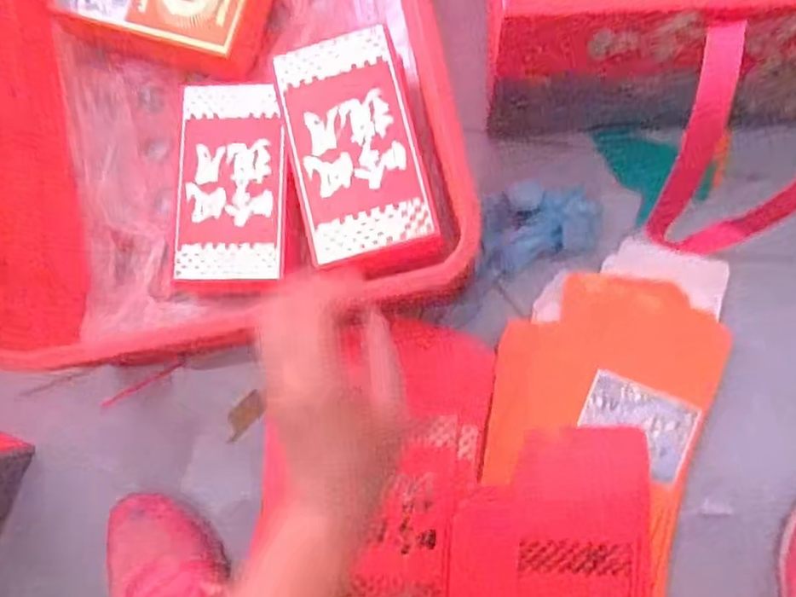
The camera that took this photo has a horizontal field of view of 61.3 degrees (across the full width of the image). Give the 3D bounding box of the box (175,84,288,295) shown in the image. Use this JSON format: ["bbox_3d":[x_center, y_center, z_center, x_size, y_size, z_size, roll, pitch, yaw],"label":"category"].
[{"bbox_3d":[-0.134,-0.093,0.545,0.089,0.027,0.173,0,83,4],"label":"box"}]

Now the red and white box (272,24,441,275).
[{"bbox_3d":[-0.030,-0.106,0.480,0.093,0.022,0.172,-14,82,3],"label":"red and white box"}]

